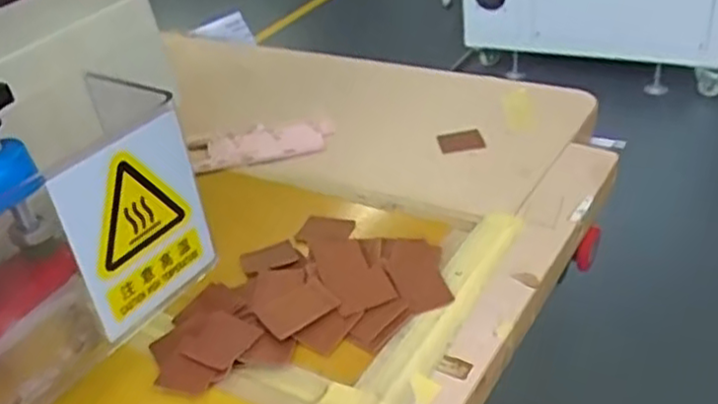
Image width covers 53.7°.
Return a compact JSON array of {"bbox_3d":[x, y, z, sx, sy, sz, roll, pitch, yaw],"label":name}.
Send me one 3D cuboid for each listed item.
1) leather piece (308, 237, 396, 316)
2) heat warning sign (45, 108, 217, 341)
[{"bbox_3d":[-0.006,0.047,0.478,0.039,0.004,0.070,-12,38,-20],"label":"leather piece"},{"bbox_3d":[-0.113,0.012,0.369,0.006,0.097,0.078,13,38,30],"label":"heat warning sign"}]

